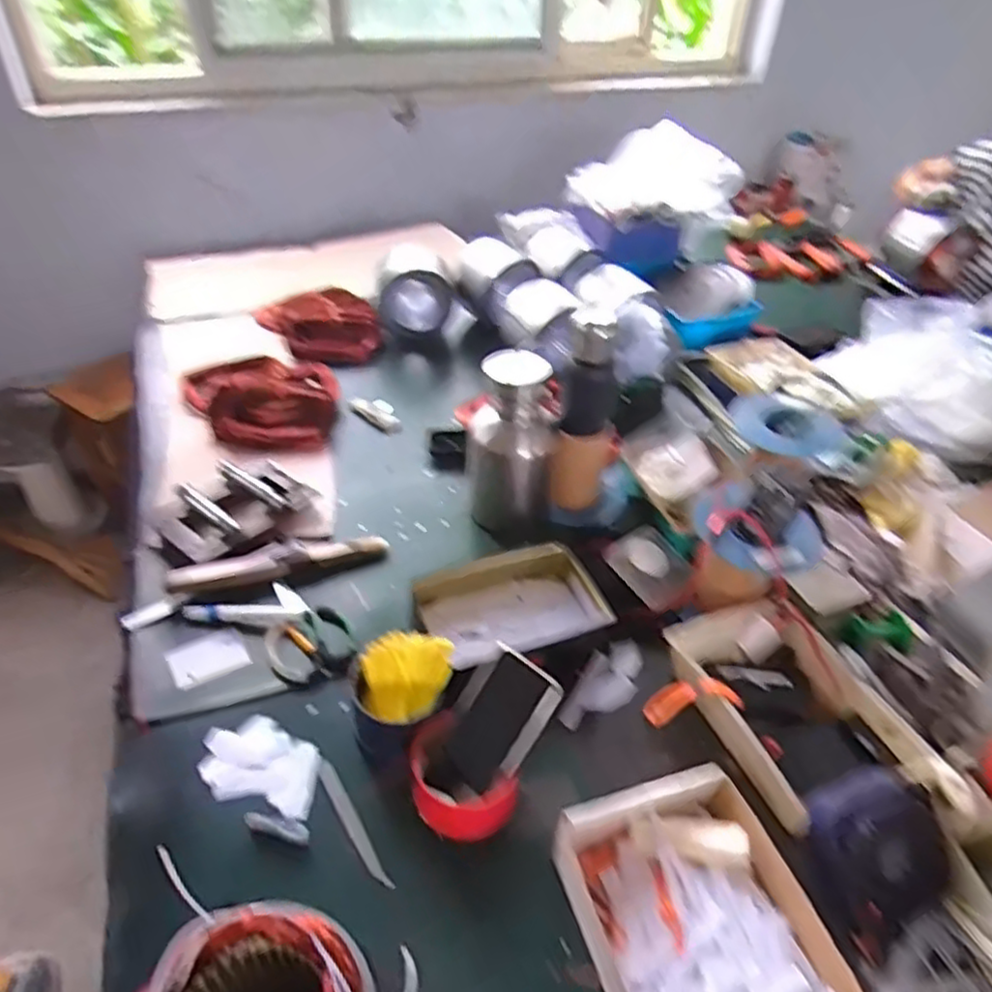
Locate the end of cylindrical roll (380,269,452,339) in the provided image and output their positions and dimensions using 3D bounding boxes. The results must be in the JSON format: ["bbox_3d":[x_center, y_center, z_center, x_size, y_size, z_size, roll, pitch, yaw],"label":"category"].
[{"bbox_3d":[-0.152,-0.366,1.358,0.143,0.128,0.037,-3,9,-7],"label":"end of cylindrical roll"}]

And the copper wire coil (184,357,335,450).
[{"bbox_3d":[-0.374,-0.163,1.177,0.210,0.057,0.268,-28,50,-30],"label":"copper wire coil"}]

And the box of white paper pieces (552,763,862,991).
[{"bbox_3d":[0.175,0.374,0.603,0.191,0.056,0.246,-11,43,-15],"label":"box of white paper pieces"}]

